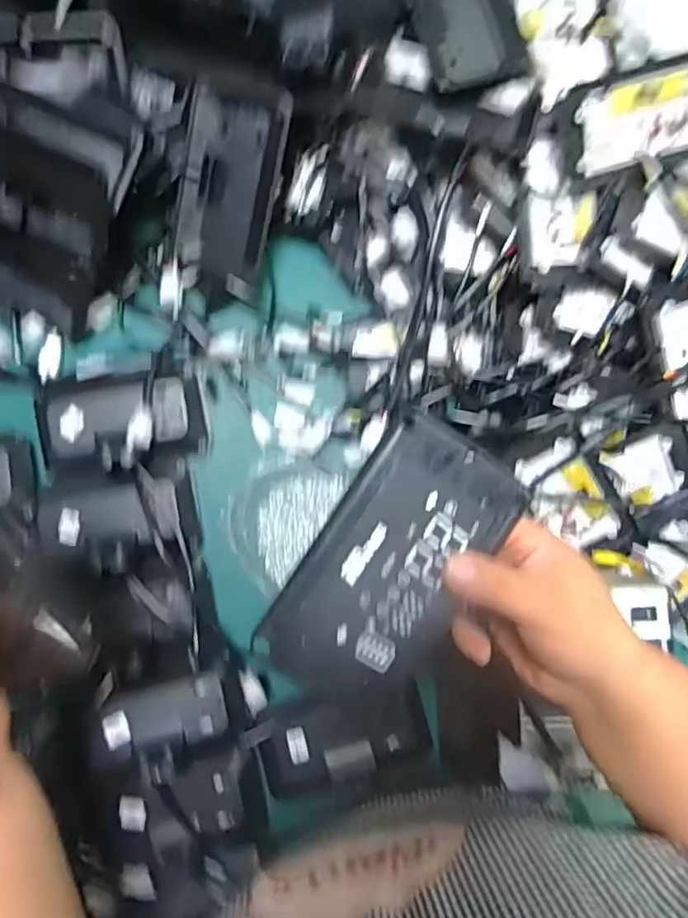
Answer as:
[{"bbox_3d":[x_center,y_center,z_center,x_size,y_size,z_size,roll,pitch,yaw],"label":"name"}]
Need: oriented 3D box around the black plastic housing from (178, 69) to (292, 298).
[{"bbox_3d":[-0.106,-0.243,0.572,0.086,0.022,0.186,15,112,0],"label":"black plastic housing"}]

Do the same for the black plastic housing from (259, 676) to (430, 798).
[{"bbox_3d":[0.001,0.261,0.577,0.156,0.026,0.083,-13,87,-2],"label":"black plastic housing"}]

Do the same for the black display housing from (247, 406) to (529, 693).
[{"bbox_3d":[0.027,0.058,0.324,0.081,0.021,0.147,34,86,1],"label":"black display housing"}]

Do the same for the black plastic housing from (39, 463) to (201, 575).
[{"bbox_3d":[-0.219,0.058,0.583,0.153,0.041,0.094,-4,86,-1],"label":"black plastic housing"}]

